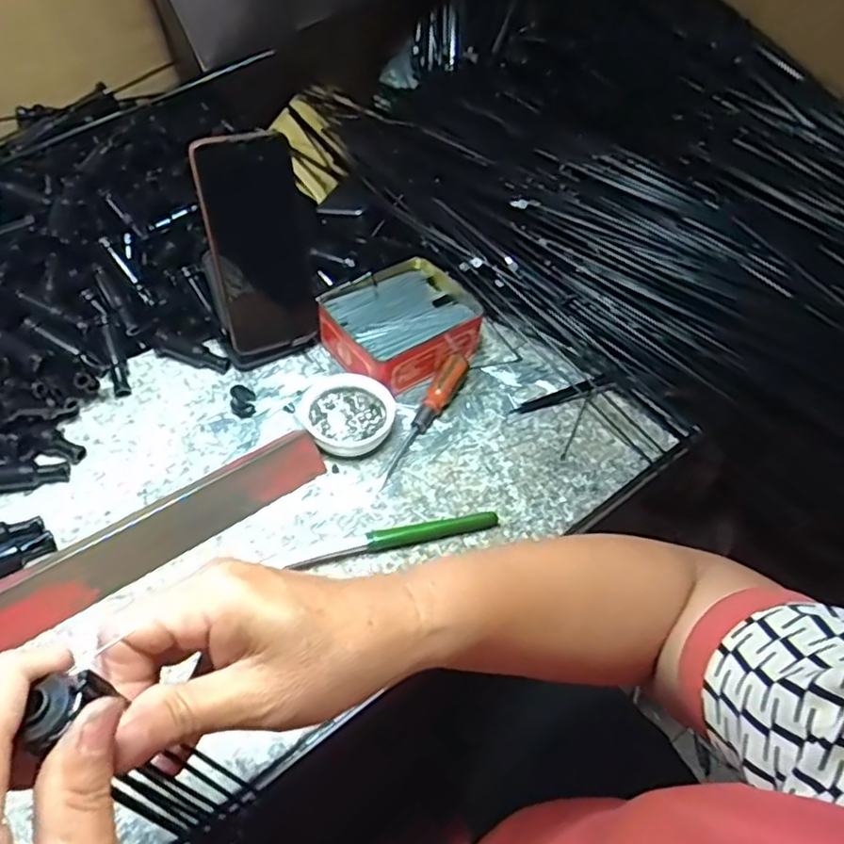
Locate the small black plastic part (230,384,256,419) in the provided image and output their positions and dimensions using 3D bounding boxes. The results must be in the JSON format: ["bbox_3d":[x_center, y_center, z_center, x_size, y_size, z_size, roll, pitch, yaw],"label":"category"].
[{"bbox_3d":[-0.146,-0.017,0.533,0.019,0.018,0.021,-2,50,-6],"label":"small black plastic part"}]

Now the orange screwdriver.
[{"bbox_3d":[0.002,-0.006,0.533,0.021,0.021,0.137,23,52,14],"label":"orange screwdriver"}]

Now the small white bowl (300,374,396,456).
[{"bbox_3d":[-0.061,-0.008,0.525,0.069,0.019,0.072,2,50,-3],"label":"small white bowl"}]

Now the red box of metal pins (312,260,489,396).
[{"bbox_3d":[-0.021,-0.091,0.582,0.123,0.038,0.112,-31,59,-27],"label":"red box of metal pins"}]

